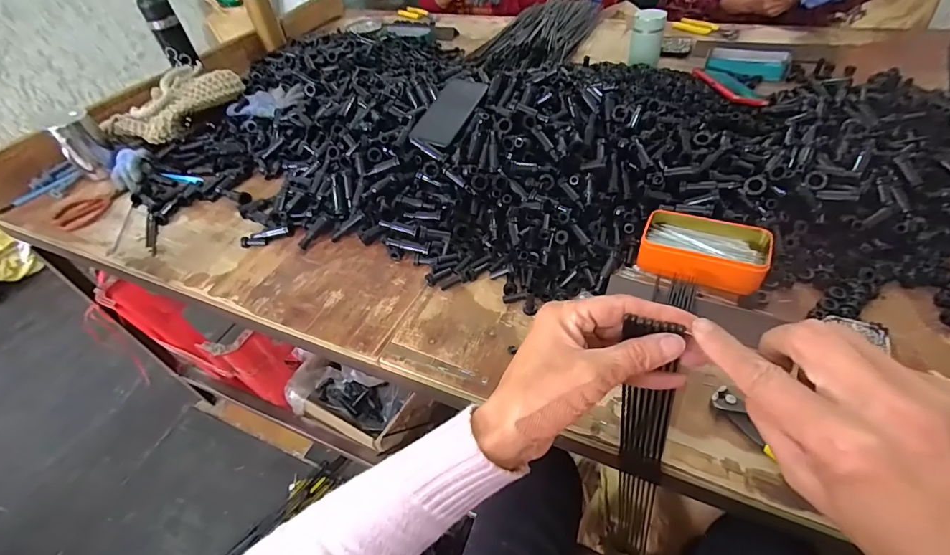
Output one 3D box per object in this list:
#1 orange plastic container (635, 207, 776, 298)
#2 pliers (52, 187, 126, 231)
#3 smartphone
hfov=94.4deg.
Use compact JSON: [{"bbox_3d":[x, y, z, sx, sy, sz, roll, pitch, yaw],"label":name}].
[{"bbox_3d":[0.285,-0.034,0.554,0.141,0.043,0.089,15,51,20],"label":"orange plastic container"},{"bbox_3d":[-0.716,-0.132,0.821,0.124,0.020,0.076,-36,53,-24],"label":"pliers"},{"bbox_3d":[-0.037,-0.277,0.721,0.077,0.010,0.166,20,63,16],"label":"smartphone"}]

